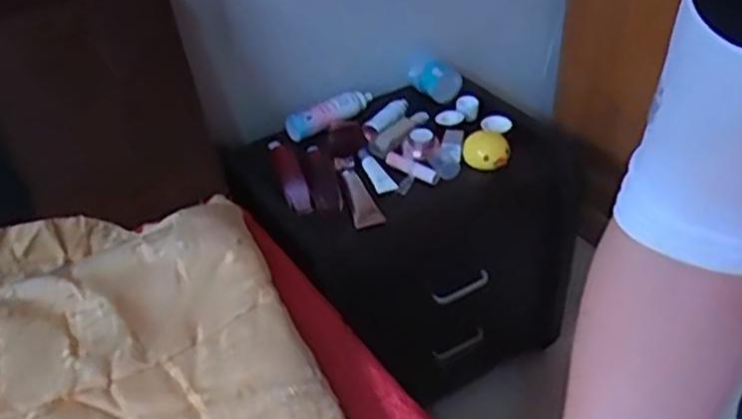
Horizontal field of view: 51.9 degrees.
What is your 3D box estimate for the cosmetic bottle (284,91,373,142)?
[{"bbox_3d":[-0.060,-0.161,1.267,0.033,0.039,0.174,31,41,32],"label":"cosmetic bottle"}]

